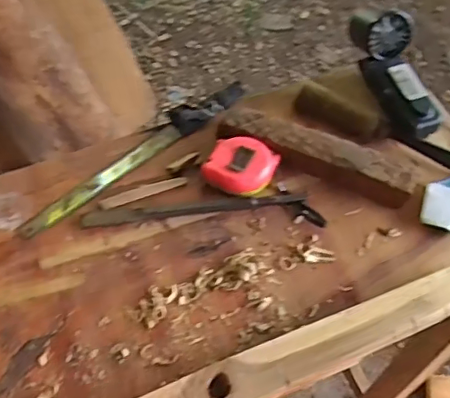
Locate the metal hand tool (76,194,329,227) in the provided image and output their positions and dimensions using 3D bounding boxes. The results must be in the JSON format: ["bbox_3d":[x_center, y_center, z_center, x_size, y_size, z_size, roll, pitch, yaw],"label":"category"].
[{"bbox_3d":[-0.022,0.010,0.590,0.244,0.016,0.042,1,58,-1],"label":"metal hand tool"}]

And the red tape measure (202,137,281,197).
[{"bbox_3d":[0.016,-0.031,0.612,0.067,0.034,0.066,25,60,14],"label":"red tape measure"}]

